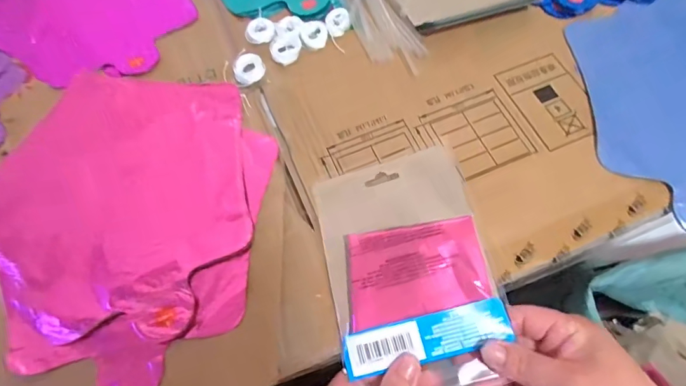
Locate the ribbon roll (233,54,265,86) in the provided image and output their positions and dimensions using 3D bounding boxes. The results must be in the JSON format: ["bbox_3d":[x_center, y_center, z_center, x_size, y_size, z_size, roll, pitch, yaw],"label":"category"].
[{"bbox_3d":[-0.088,-0.116,0.398,0.029,0.011,0.029,-1,63,3],"label":"ribbon roll"}]

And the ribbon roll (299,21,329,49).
[{"bbox_3d":[-0.028,-0.156,0.417,0.026,0.009,0.030,-12,63,-3],"label":"ribbon roll"}]

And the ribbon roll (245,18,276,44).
[{"bbox_3d":[-0.083,-0.162,0.423,0.029,0.005,0.032,-11,63,-2],"label":"ribbon roll"}]

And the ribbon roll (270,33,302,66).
[{"bbox_3d":[-0.055,-0.139,0.409,0.030,0.008,0.034,-17,63,-5],"label":"ribbon roll"}]

